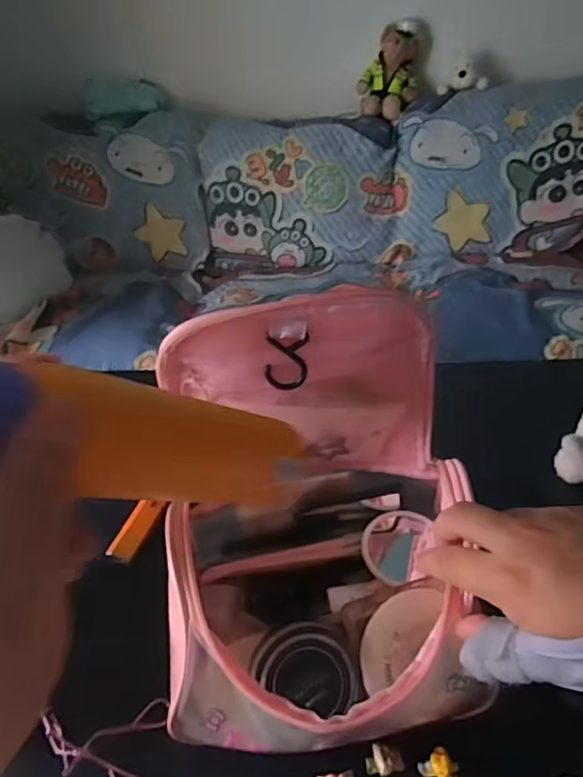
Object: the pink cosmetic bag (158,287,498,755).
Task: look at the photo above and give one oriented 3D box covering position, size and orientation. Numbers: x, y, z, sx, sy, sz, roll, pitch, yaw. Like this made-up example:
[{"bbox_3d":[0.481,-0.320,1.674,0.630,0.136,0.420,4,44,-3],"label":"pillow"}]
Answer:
[{"bbox_3d":[0.011,0.085,0.352,0.195,0.228,0.193,-3,38,5],"label":"pink cosmetic bag"}]

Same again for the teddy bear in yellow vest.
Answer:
[{"bbox_3d":[0.276,-0.901,1.581,0.179,0.222,0.138,3,39,13],"label":"teddy bear in yellow vest"}]

